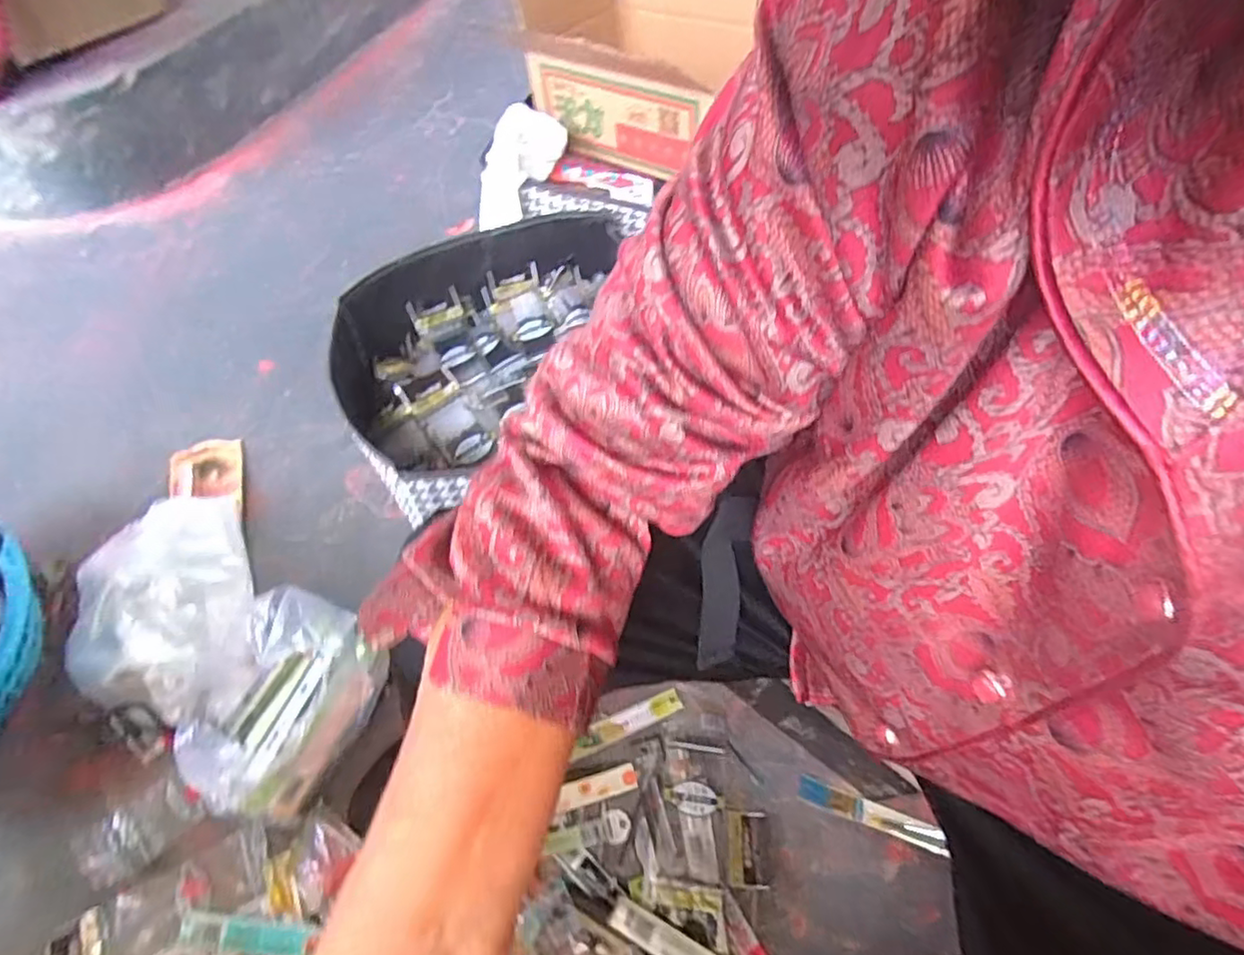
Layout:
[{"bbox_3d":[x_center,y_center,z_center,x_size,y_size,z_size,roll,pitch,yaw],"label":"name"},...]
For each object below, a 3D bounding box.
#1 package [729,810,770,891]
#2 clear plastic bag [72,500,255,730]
[{"bbox_3d":[0.128,0.377,0.621,0.040,0.009,0.068,2,59,-2],"label":"package"},{"bbox_3d":[-0.528,0.146,0.697,0.180,0.054,0.259,-13,61,-11],"label":"clear plastic bag"}]

